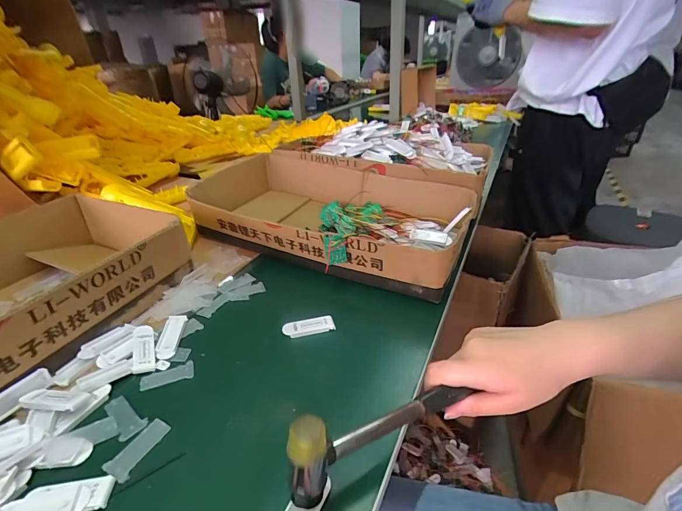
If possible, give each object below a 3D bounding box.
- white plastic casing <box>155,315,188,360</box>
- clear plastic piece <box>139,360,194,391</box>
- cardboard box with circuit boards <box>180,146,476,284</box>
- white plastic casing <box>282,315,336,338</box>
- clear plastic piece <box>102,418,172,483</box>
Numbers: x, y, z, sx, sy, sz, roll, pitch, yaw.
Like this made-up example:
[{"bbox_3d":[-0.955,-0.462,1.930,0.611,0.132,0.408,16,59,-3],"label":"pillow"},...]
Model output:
[{"bbox_3d":[-0.183,0.085,0.383,0.022,0.004,0.059,-3,32,-8],"label":"white plastic casing"},{"bbox_3d":[-0.171,0.117,0.349,0.048,0.004,0.021,-10,33,-18],"label":"clear plastic piece"},{"bbox_3d":[-0.014,-0.072,0.572,0.411,0.096,0.263,16,34,22],"label":"cardboard box with circuit boards"},{"bbox_3d":[-0.037,0.080,0.403,0.058,0.007,0.024,-7,33,-14],"label":"white plastic casing"},{"bbox_3d":[-0.161,0.153,0.284,0.021,0.004,0.048,14,34,20],"label":"clear plastic piece"}]

